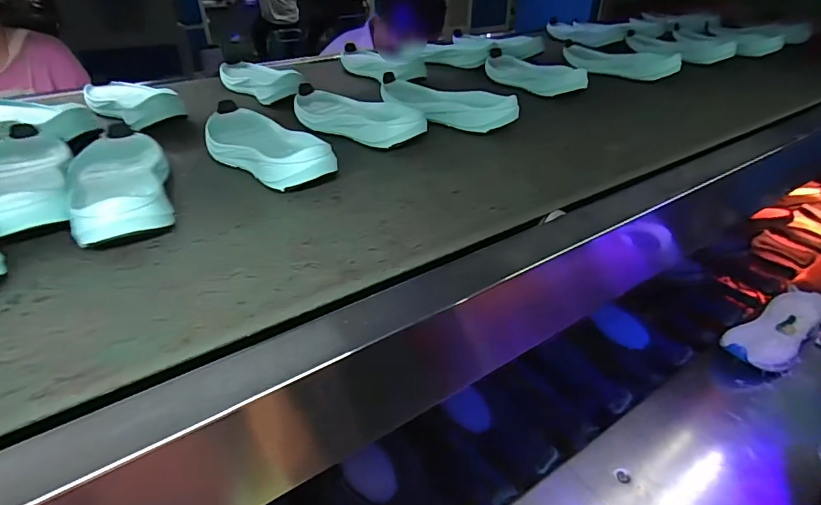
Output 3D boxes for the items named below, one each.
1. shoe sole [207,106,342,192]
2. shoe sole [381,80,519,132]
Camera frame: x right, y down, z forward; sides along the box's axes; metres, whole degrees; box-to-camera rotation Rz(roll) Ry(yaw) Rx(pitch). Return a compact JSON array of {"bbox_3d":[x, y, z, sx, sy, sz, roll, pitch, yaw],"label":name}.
[{"bbox_3d":[-0.169,-0.126,0.530,0.083,0.037,0.204,-26,40,-35],"label":"shoe sole"},{"bbox_3d":[0.044,-0.212,0.650,0.217,0.035,0.058,25,41,34],"label":"shoe sole"}]

